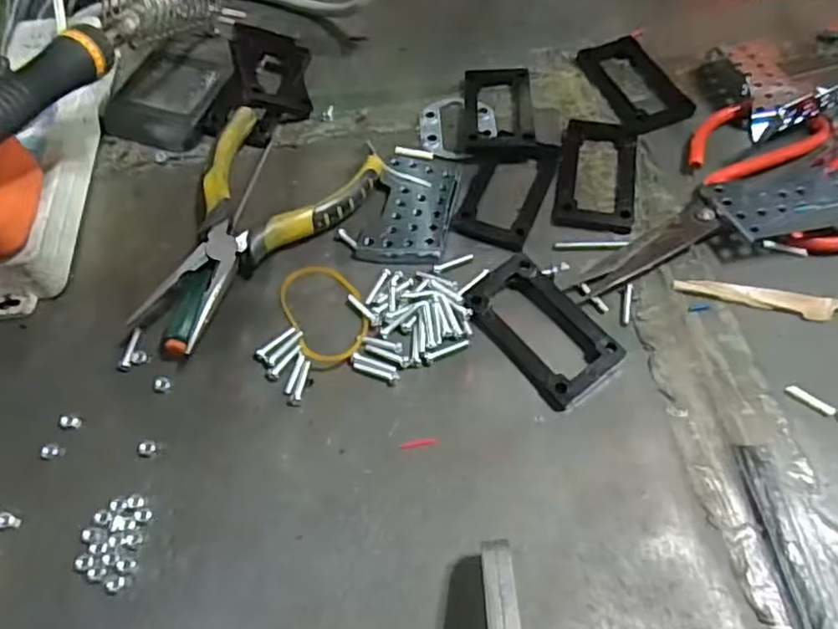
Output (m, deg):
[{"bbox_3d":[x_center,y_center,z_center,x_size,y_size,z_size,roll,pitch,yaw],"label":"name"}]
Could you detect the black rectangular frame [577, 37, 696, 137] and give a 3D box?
[{"bbox_3d":[0.136,-0.144,0.405,0.049,0.006,0.080,-16,60,-6],"label":"black rectangular frame"}]

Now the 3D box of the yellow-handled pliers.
[{"bbox_3d":[-0.093,-0.046,0.345,0.089,0.023,0.144,22,63,15],"label":"yellow-handled pliers"}]

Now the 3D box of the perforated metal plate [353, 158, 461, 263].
[{"bbox_3d":[-0.004,-0.060,0.358,0.045,0.006,0.073,9,60,8],"label":"perforated metal plate"}]

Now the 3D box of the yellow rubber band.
[{"bbox_3d":[-0.048,-0.003,0.327,0.037,0.004,0.062,-23,61,-11],"label":"yellow rubber band"}]

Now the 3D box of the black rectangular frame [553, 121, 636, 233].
[{"bbox_3d":[0.102,-0.080,0.366,0.043,0.007,0.076,9,60,8],"label":"black rectangular frame"}]

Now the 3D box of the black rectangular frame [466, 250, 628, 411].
[{"bbox_3d":[0.059,0.006,0.314,0.042,0.010,0.075,-32,63,-15],"label":"black rectangular frame"}]

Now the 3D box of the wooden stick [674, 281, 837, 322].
[{"bbox_3d":[0.170,-0.009,0.325,0.078,0.004,0.012,13,61,10],"label":"wooden stick"}]

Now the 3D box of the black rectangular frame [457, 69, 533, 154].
[{"bbox_3d":[0.048,-0.125,0.395,0.044,0.011,0.065,1,59,3],"label":"black rectangular frame"}]

